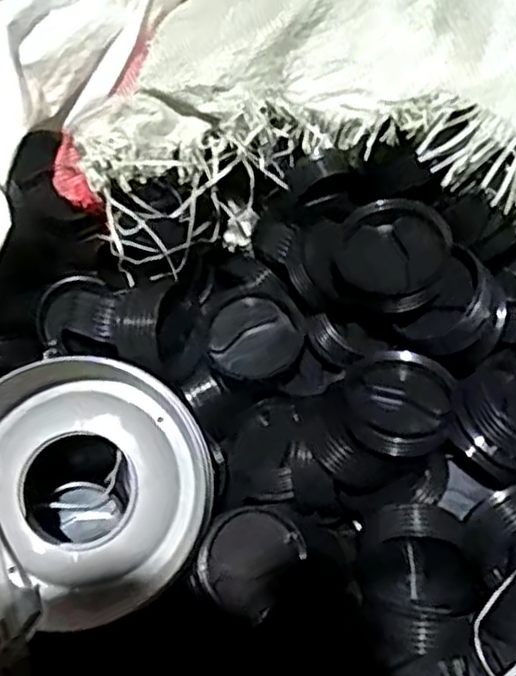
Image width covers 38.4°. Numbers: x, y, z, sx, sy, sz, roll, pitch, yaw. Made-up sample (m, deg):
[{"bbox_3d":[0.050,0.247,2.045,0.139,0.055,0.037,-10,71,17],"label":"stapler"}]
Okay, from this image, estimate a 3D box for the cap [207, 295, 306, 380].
[{"bbox_3d":[-0.003,0.000,0.508,0.061,0.017,0.054,-32,84,-2],"label":"cap"}]

